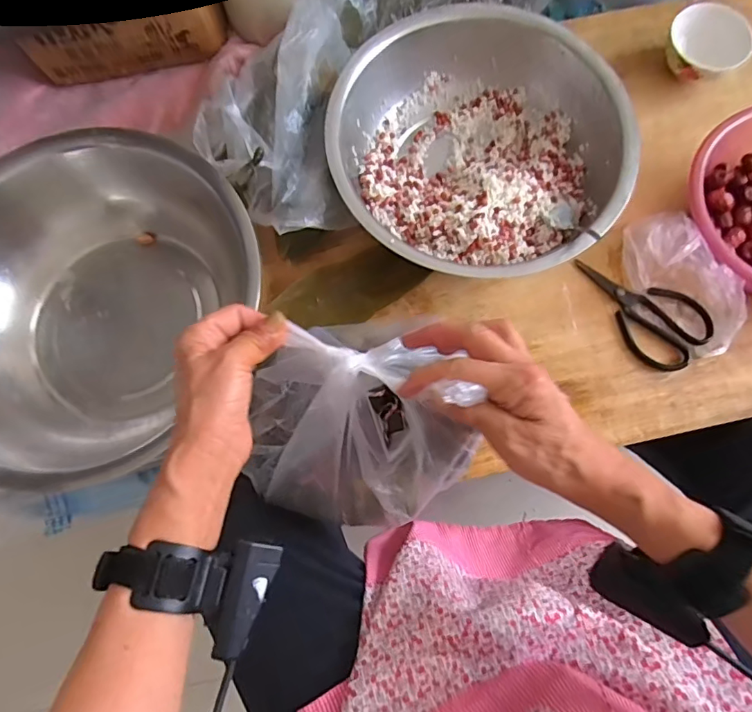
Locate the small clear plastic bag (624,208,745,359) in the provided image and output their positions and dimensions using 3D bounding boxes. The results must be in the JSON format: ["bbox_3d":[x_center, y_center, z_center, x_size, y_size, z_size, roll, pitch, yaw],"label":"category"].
[{"bbox_3d":[0.330,-0.080,0.537,0.076,0.049,0.161,-23,76,-4],"label":"small clear plastic bag"}]

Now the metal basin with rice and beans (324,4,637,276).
[{"bbox_3d":[0.110,-0.221,0.556,0.299,0.097,0.293,0,75,2],"label":"metal basin with rice and beans"}]

